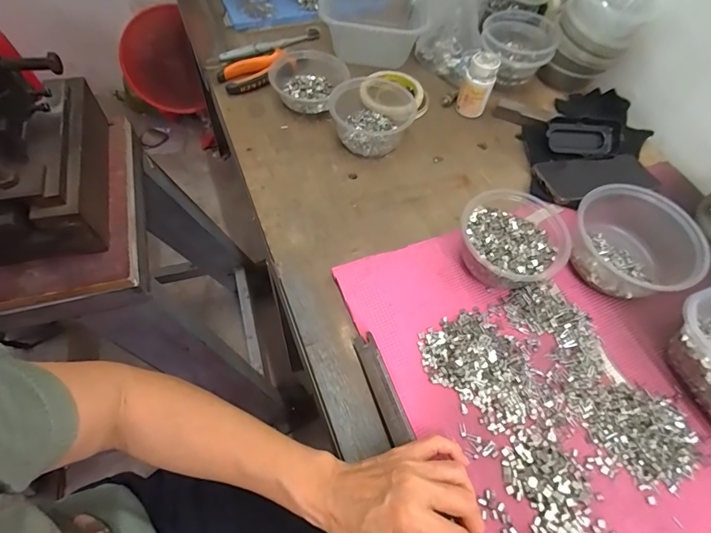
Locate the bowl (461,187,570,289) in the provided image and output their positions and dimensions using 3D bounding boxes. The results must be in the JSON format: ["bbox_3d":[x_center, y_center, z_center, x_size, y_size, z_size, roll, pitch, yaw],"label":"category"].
[{"bbox_3d":[0.176,-0.032,0.462,0.113,0.060,0.123,2,59,-4],"label":"bowl"}]

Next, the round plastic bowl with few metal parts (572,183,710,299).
[{"bbox_3d":[0.316,-0.030,0.461,0.116,0.073,0.113,2,59,-4],"label":"round plastic bowl with few metal parts"}]

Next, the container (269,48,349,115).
[{"bbox_3d":[-0.071,-0.276,0.605,0.113,0.043,0.106,1,60,-2],"label":"container"}]

